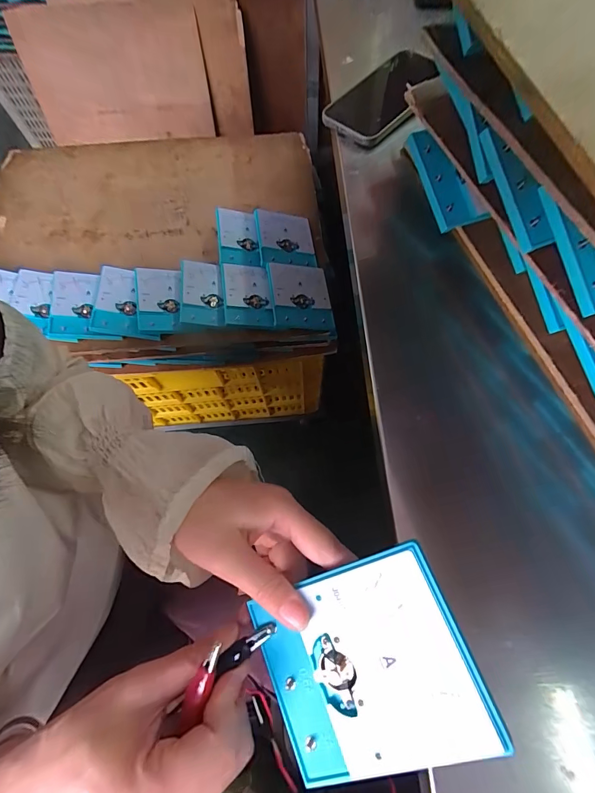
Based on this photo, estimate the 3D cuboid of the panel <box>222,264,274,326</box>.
[{"bbox_3d":[-0.078,-0.161,0.569,0.072,0.015,0.115,-1,69,-15],"label":"panel"}]

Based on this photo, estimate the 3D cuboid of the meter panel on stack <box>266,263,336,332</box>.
[{"bbox_3d":[0.004,-0.159,0.575,0.096,0.017,0.115,-3,73,-19],"label":"meter panel on stack"}]

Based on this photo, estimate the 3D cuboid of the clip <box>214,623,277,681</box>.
[{"bbox_3d":[-0.031,0.151,0.217,0.041,0.005,0.011,-33,72,-6],"label":"clip"}]

